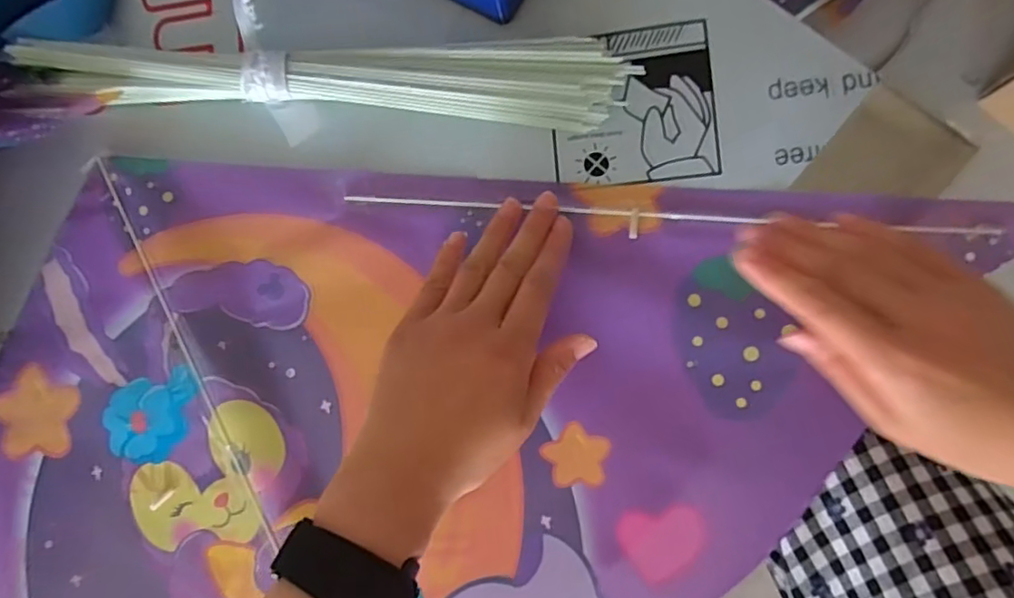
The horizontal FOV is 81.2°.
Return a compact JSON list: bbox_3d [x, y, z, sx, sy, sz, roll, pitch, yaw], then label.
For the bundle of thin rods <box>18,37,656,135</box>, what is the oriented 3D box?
[{"bbox_3d":[-0.115,-0.131,0.357,0.365,0.019,0.044,3,88,7],"label":"bundle of thin rods"}]

